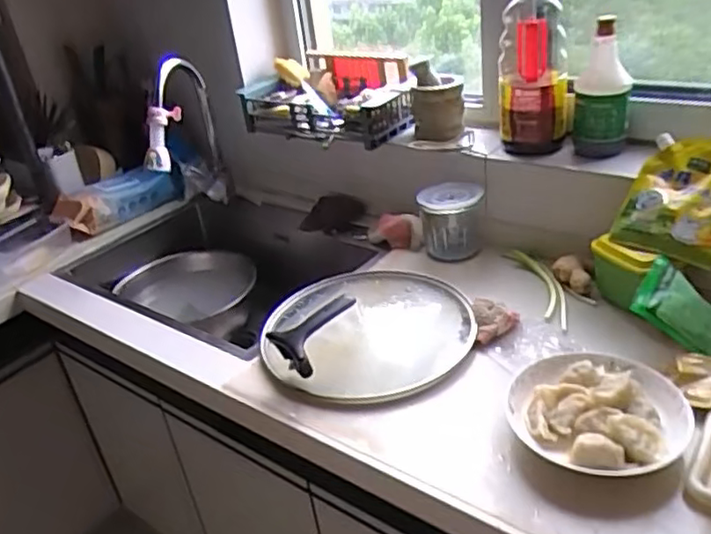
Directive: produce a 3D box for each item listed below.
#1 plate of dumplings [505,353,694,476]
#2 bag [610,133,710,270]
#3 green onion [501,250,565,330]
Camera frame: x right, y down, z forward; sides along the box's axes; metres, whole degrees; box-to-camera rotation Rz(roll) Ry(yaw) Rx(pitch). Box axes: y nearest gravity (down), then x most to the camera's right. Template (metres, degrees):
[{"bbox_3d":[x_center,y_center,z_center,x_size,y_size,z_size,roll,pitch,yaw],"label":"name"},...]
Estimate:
[{"bbox_3d":[0.293,0.175,0.802,0.202,0.043,0.192,-5,29,3],"label":"plate of dumplings"},{"bbox_3d":[0.484,-0.100,0.976,0.154,0.193,0.044,19,-6,25],"label":"bag"},{"bbox_3d":[0.312,0.026,1.112,0.051,0.017,0.256,-9,29,-6],"label":"green onion"}]

